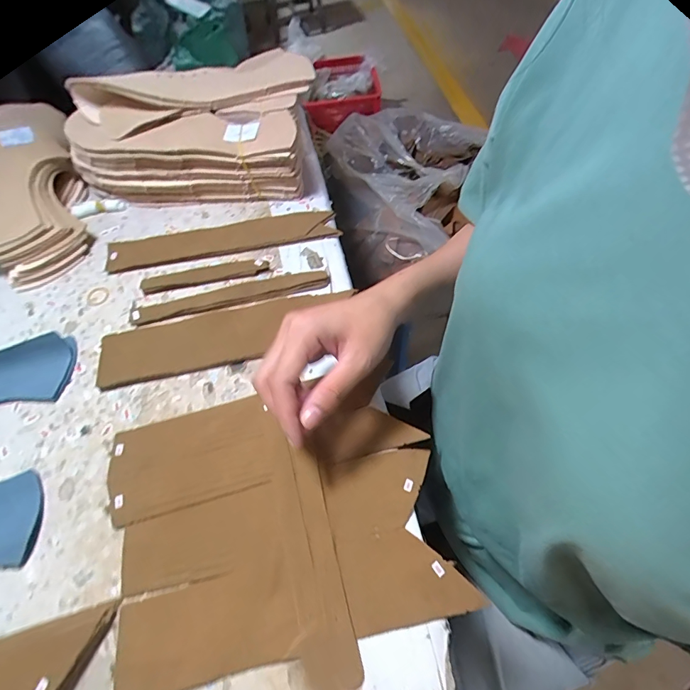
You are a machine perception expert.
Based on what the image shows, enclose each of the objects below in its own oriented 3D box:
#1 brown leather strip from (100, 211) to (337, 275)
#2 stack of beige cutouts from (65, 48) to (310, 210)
[{"bbox_3d":[-0.134,-0.115,0.448,0.245,0.014,0.050,-11,58,-3],"label":"brown leather strip"},{"bbox_3d":[-0.176,-0.262,0.479,0.258,0.107,0.168,0,58,4],"label":"stack of beige cutouts"}]

